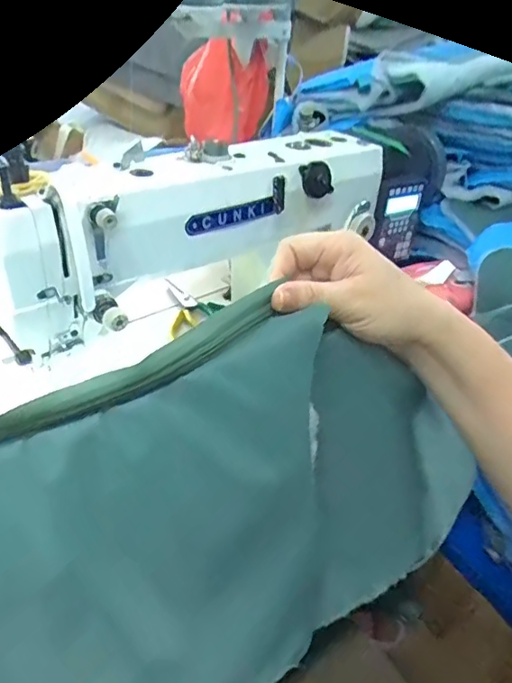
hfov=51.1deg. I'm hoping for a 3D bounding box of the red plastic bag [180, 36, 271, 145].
[{"bbox_3d":[-0.054,-0.457,0.972,0.159,0.152,0.116,-1,34,-4],"label":"red plastic bag"}]

